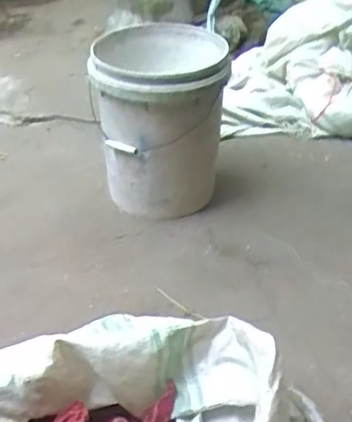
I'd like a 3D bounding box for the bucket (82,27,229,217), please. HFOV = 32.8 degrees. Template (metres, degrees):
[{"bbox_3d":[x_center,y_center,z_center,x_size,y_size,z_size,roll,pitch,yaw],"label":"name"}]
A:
[{"bbox_3d":[-0.033,-0.192,1.336,0.256,0.372,0.263,0,34,0],"label":"bucket"}]

